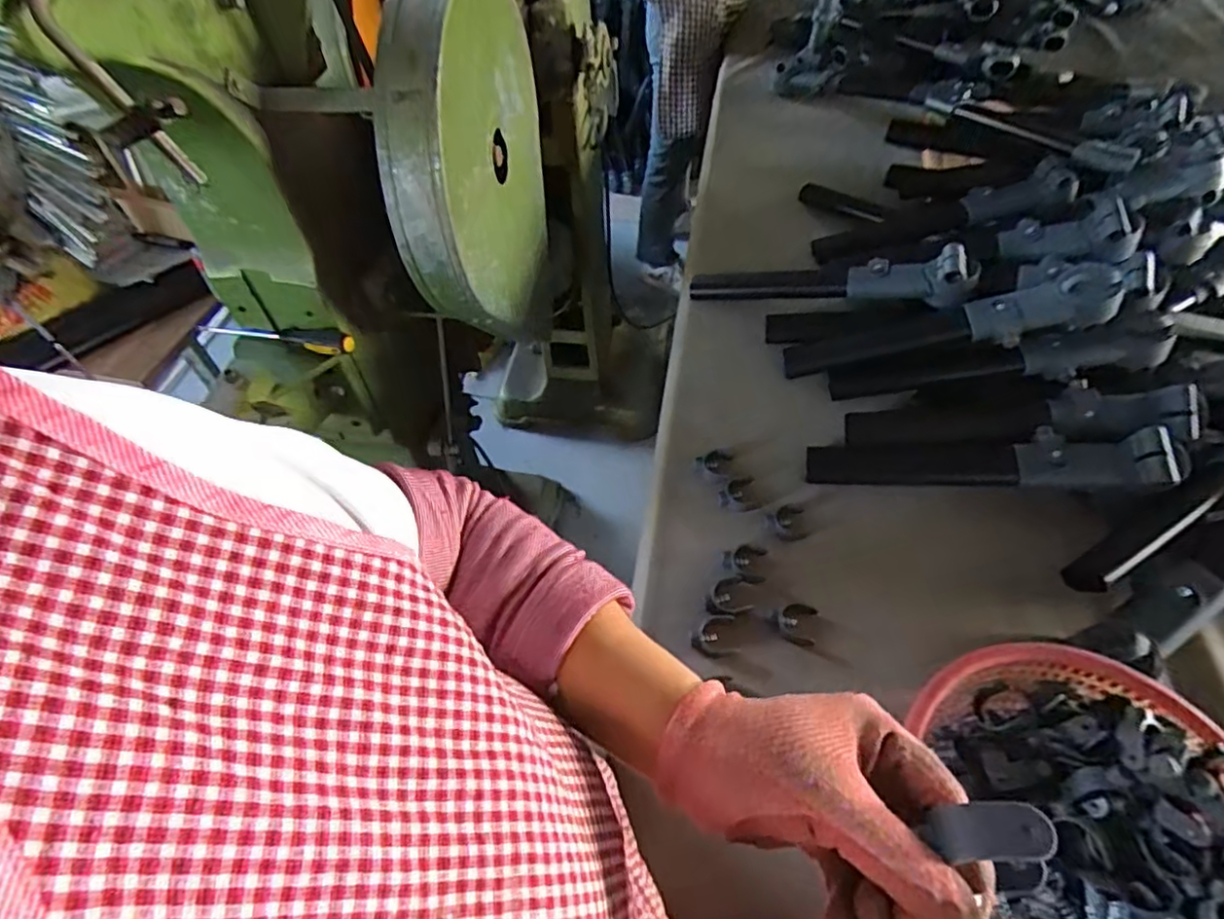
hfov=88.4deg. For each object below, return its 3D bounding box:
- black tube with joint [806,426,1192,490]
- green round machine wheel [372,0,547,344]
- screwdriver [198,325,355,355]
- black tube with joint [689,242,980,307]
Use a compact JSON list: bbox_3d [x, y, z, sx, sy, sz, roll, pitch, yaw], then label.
[{"bbox_3d":[0.434,0.000,0.748,0.387,0.039,0.071,-1,53,20],"label":"black tube with joint"},{"bbox_3d":[-0.185,-0.392,0.851,0.085,0.438,0.399,5,55,6],"label":"green round machine wheel"},{"bbox_3d":[-0.462,-0.170,0.864,0.217,0.023,0.025,8,55,8],"label":"screwdriver"},{"bbox_3d":[0.309,-0.261,0.916,0.389,0.043,0.070,5,53,24],"label":"black tube with joint"}]

